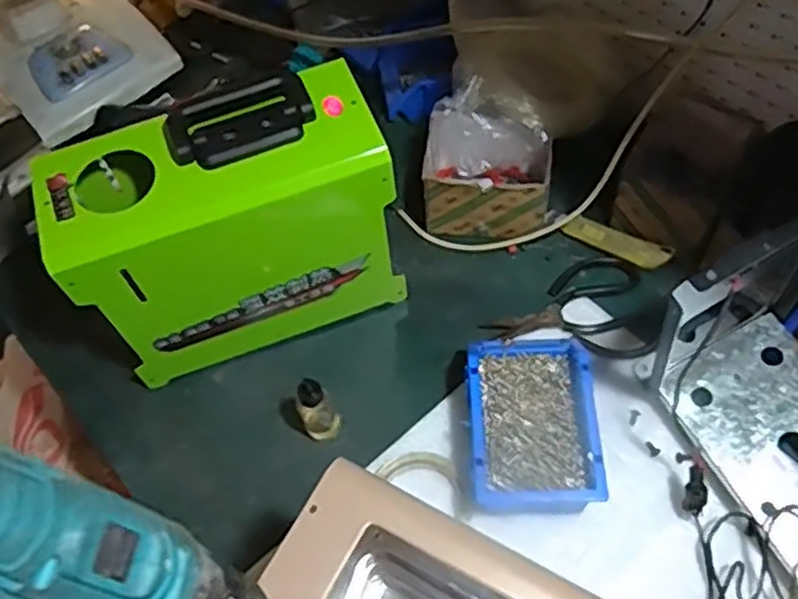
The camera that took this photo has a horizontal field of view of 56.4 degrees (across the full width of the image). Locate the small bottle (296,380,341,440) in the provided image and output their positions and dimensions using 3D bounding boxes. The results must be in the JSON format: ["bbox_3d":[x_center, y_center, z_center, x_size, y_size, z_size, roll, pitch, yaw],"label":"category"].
[{"bbox_3d":[-0.080,0.107,0.729,0.034,0.103,0.034,-2,58,3],"label":"small bottle"}]

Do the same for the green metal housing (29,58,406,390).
[{"bbox_3d":[-0.163,-0.074,0.745,0.288,0.250,0.146,-20,59,-8],"label":"green metal housing"}]

